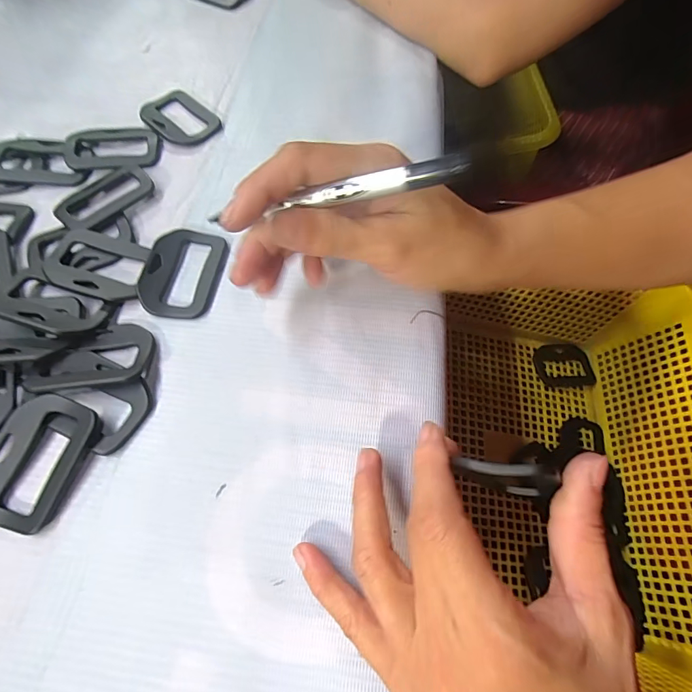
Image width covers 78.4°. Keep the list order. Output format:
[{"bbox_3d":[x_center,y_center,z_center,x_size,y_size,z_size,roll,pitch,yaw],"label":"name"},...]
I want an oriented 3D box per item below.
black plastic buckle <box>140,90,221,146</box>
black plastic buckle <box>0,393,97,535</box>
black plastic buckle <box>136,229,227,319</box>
[{"bbox_3d":[-0.124,-0.169,0.316,0.042,0.007,0.059,-40,70,-18],"label":"black plastic buckle"},{"bbox_3d":[-0.148,0.054,0.201,0.040,0.011,0.060,17,64,8],"label":"black plastic buckle"},{"bbox_3d":[-0.100,-0.045,0.253,0.046,0.008,0.061,7,64,3],"label":"black plastic buckle"}]

